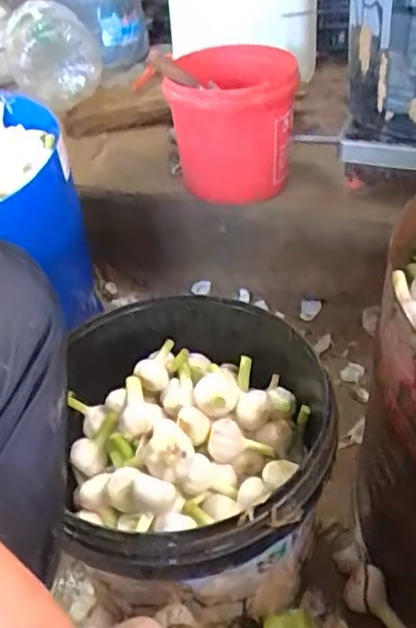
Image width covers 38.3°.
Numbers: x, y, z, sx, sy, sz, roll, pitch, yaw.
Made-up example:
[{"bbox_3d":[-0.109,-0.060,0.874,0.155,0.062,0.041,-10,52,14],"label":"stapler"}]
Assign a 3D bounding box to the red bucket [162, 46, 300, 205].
[{"bbox_3d":[0.053,-0.350,1.159,0.221,0.247,0.233,-5,39,4],"label":"red bucket"}]

